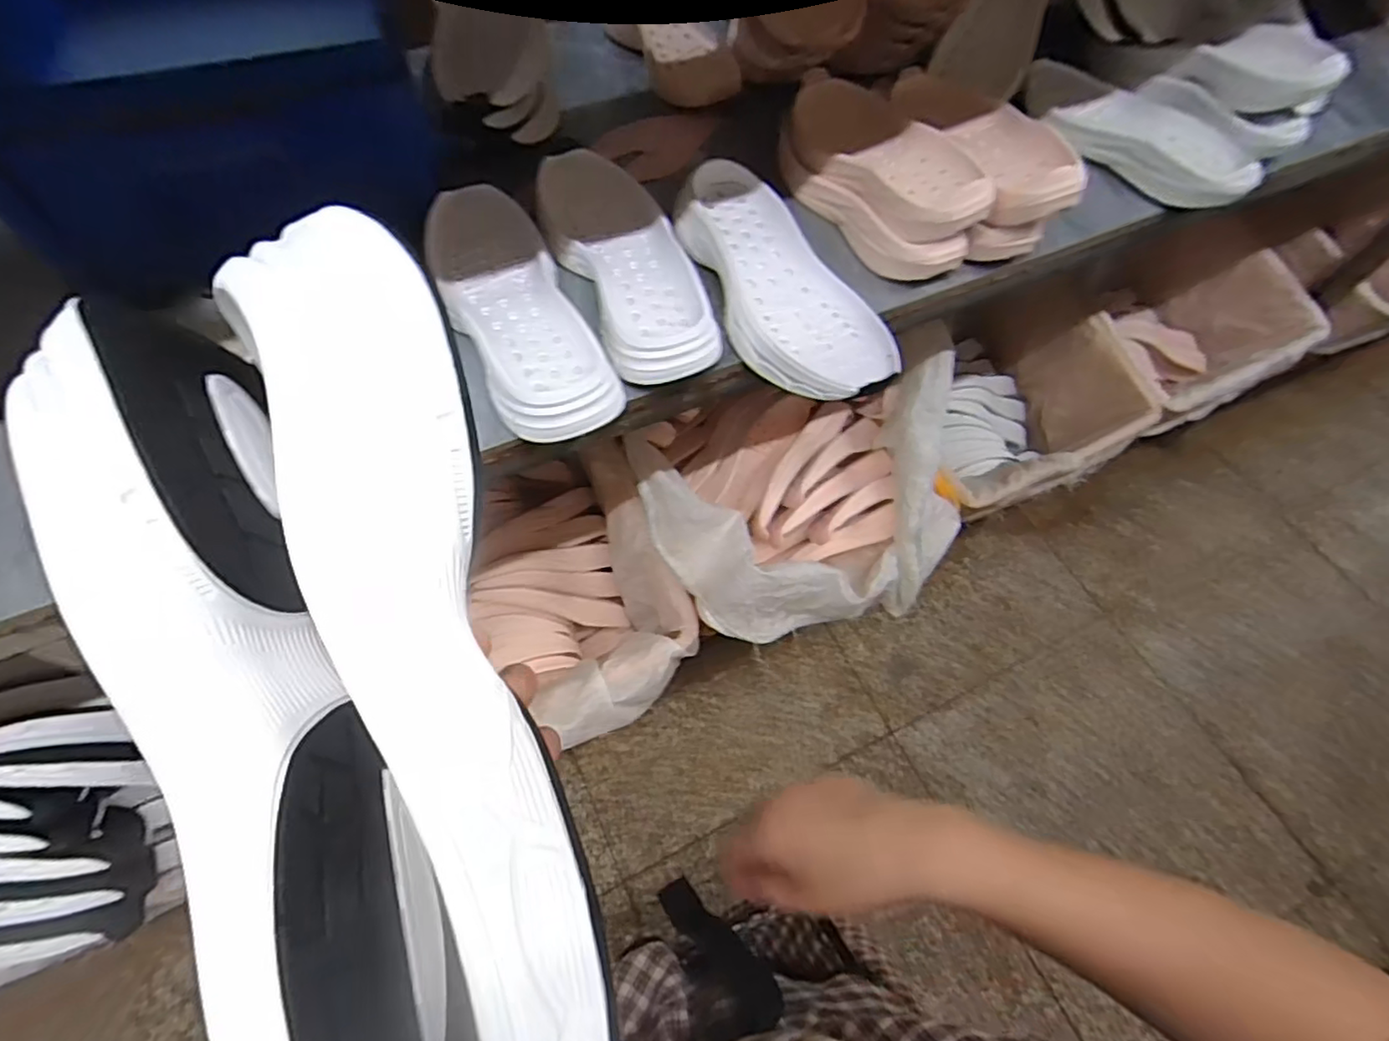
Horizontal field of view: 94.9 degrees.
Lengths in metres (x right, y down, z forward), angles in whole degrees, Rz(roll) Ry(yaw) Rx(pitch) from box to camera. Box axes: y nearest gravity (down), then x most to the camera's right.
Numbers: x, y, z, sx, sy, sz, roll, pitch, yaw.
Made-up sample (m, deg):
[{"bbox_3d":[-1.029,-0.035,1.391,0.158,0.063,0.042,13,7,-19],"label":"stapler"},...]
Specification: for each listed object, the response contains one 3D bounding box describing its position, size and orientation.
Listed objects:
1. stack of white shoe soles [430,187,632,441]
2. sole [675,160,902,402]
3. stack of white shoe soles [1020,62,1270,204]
[{"bbox_3d":[-0.159,-0.190,0.555,0.100,0.035,0.280,-23,65,-14],"label":"stack of white shoe soles"},{"bbox_3d":[0.075,-0.218,0.582,0.121,0.040,0.284,-28,66,-16],"label":"sole"},{"bbox_3d":[0.500,-0.446,0.721,0.122,0.041,0.285,-34,68,-19],"label":"stack of white shoe soles"}]

